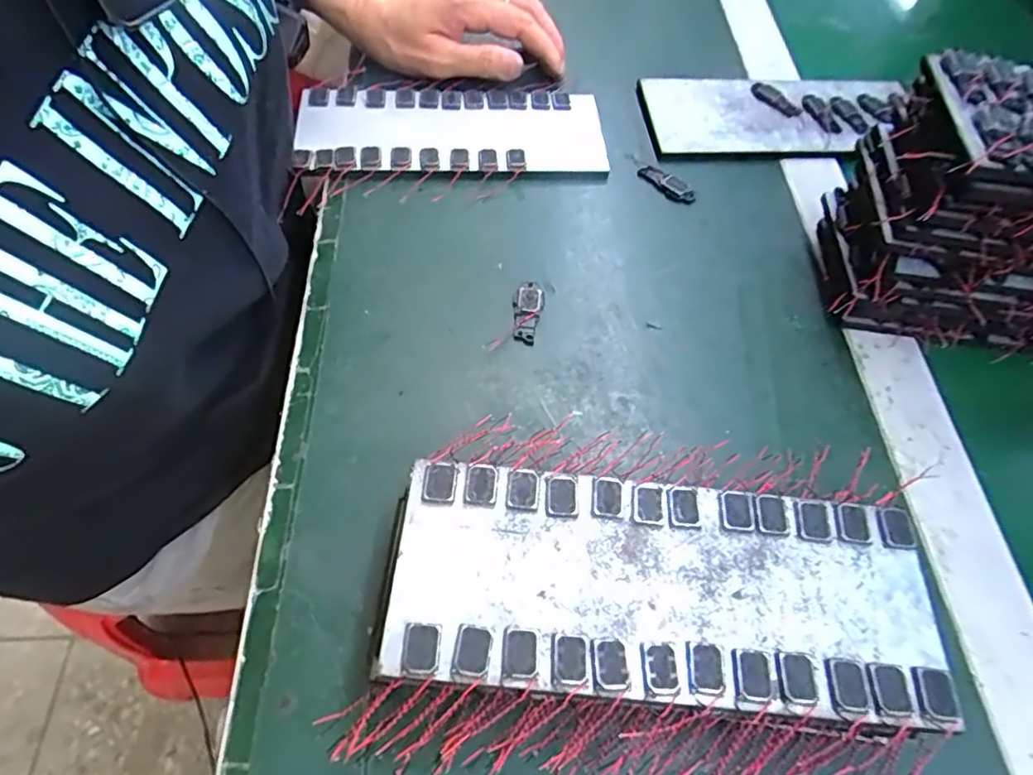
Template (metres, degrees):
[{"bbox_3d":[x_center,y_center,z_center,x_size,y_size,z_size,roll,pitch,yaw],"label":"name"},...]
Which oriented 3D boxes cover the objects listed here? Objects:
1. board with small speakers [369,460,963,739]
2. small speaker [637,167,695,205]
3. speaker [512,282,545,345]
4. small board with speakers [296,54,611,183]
[{"bbox_3d":[0.054,0.073,0.232,0.199,0.005,0.080,6,58,0],"label":"board with small speakers"},{"bbox_3d":[0.098,-0.132,0.406,0.012,0.007,0.044,-37,68,-23],"label":"small speaker"},{"bbox_3d":[0.006,-0.041,0.342,0.017,0.004,0.039,3,58,-2],"label":"speaker"},{"bbox_3d":[-0.042,-0.175,0.412,0.194,0.019,0.089,-1,59,-6],"label":"small board with speakers"}]

